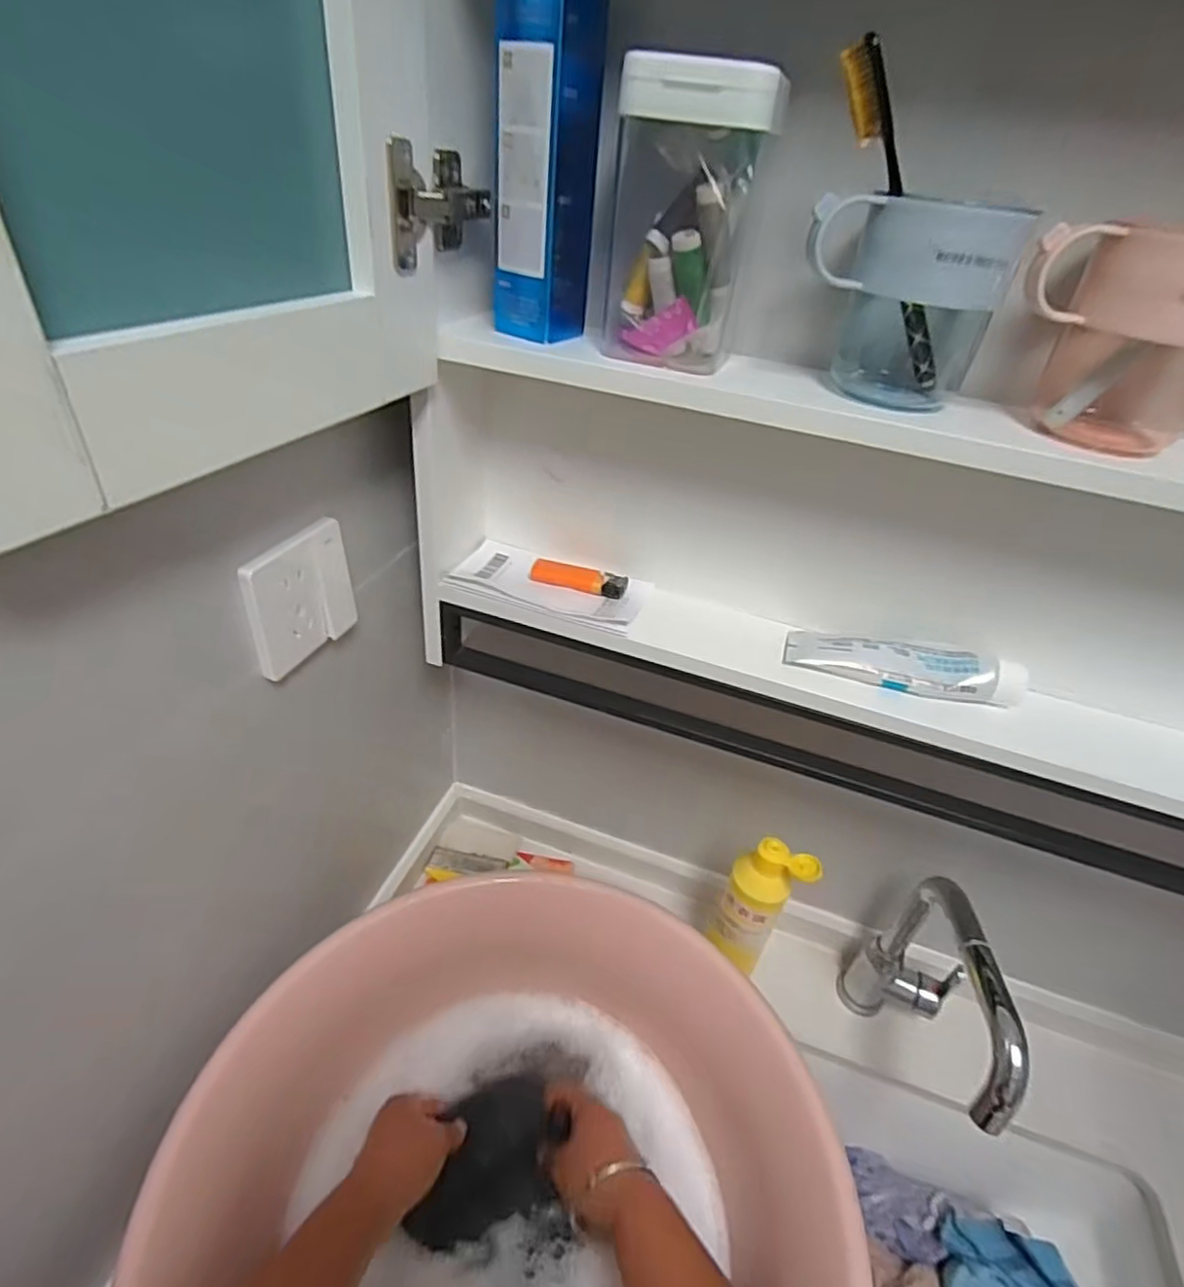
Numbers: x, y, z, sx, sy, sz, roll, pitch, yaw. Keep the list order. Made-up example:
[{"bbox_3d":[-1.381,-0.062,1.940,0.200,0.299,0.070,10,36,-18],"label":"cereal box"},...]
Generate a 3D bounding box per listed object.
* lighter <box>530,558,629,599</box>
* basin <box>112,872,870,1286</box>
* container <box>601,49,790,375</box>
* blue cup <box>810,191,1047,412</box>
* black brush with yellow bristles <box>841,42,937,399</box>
[{"bbox_3d":[-0.011,-0.055,0.556,0.079,0.013,0.023,13,38,9],"label":"lighter"},{"bbox_3d":[-0.053,0.373,0.469,0.386,0.141,0.387,4,37,-3],"label":"basin"},{"bbox_3d":[0.055,-0.247,0.395,0.082,0.146,0.076,11,37,5],"label":"container"},{"bbox_3d":[0.176,-0.197,0.387,0.105,0.103,0.067,19,39,15],"label":"blue cup"},{"bbox_3d":[0.166,-0.218,0.361,0.018,0.183,0.011,-32,41,8],"label":"black brush with yellow bristles"}]

